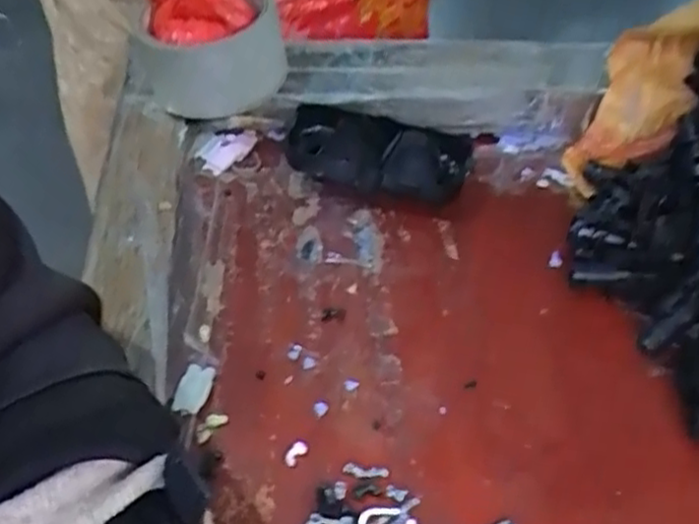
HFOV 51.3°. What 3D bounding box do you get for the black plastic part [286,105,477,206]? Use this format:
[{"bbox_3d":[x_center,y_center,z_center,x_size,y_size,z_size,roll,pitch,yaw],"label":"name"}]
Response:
[{"bbox_3d":[0.018,-0.065,0.446,0.110,0.027,0.052,11,46,-5],"label":"black plastic part"}]

